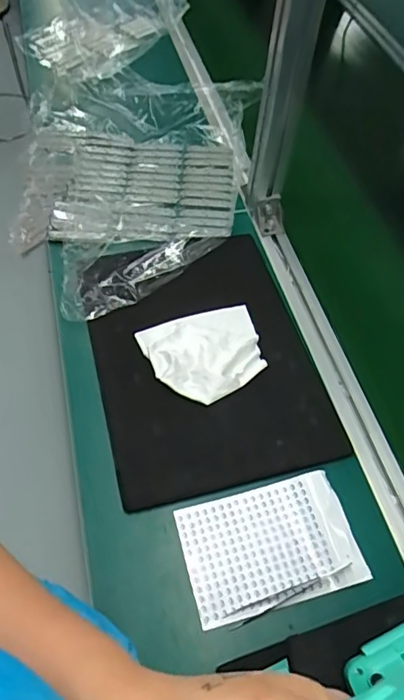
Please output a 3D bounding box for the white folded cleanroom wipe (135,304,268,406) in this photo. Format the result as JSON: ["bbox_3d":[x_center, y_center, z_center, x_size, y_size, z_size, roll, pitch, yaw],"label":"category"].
[{"bbox_3d":[0.008,0.000,0.616,0.137,0.021,0.119,-22,59,-17],"label":"white folded cleanroom wipe"}]

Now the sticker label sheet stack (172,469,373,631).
[{"bbox_3d":[0.065,0.189,0.505,0.161,0.005,0.110,-13,59,-8],"label":"sticker label sheet stack"}]

